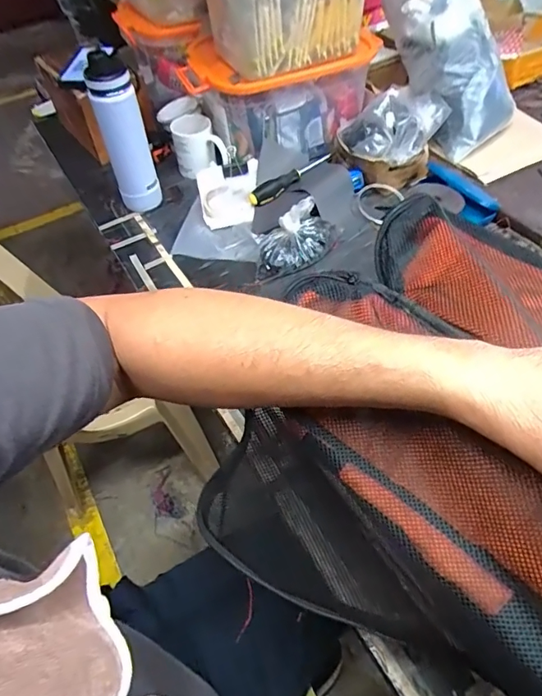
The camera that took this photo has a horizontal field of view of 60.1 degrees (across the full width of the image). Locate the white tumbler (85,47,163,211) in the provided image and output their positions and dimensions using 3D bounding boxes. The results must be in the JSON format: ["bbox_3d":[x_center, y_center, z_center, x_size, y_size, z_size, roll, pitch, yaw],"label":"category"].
[{"bbox_3d":[-0.256,-0.366,0.830,0.075,0.258,0.063,-19,54,-8],"label":"white tumbler"}]

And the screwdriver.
[{"bbox_3d":[0.042,-0.331,0.898,0.200,0.026,0.025,-36,58,-20],"label":"screwdriver"}]

